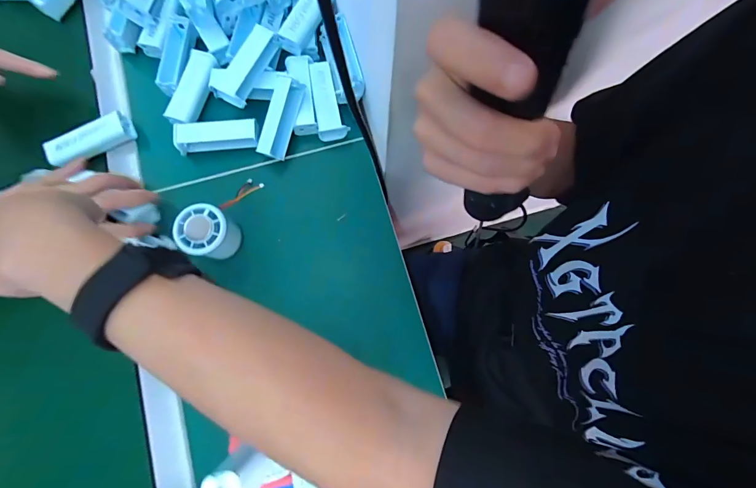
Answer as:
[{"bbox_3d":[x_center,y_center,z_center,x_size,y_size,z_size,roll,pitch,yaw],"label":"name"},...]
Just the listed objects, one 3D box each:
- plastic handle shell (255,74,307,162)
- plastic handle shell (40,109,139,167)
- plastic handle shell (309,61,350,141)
[{"bbox_3d":[-0.123,-0.157,0.433,0.032,0.021,0.096,19,95,3],"label":"plastic handle shell"},{"bbox_3d":[-0.368,-0.133,0.444,0.101,0.020,0.035,-29,81,-6],"label":"plastic handle shell"},{"bbox_3d":[-0.067,-0.188,0.467,0.037,0.034,0.103,-11,79,-3],"label":"plastic handle shell"}]

